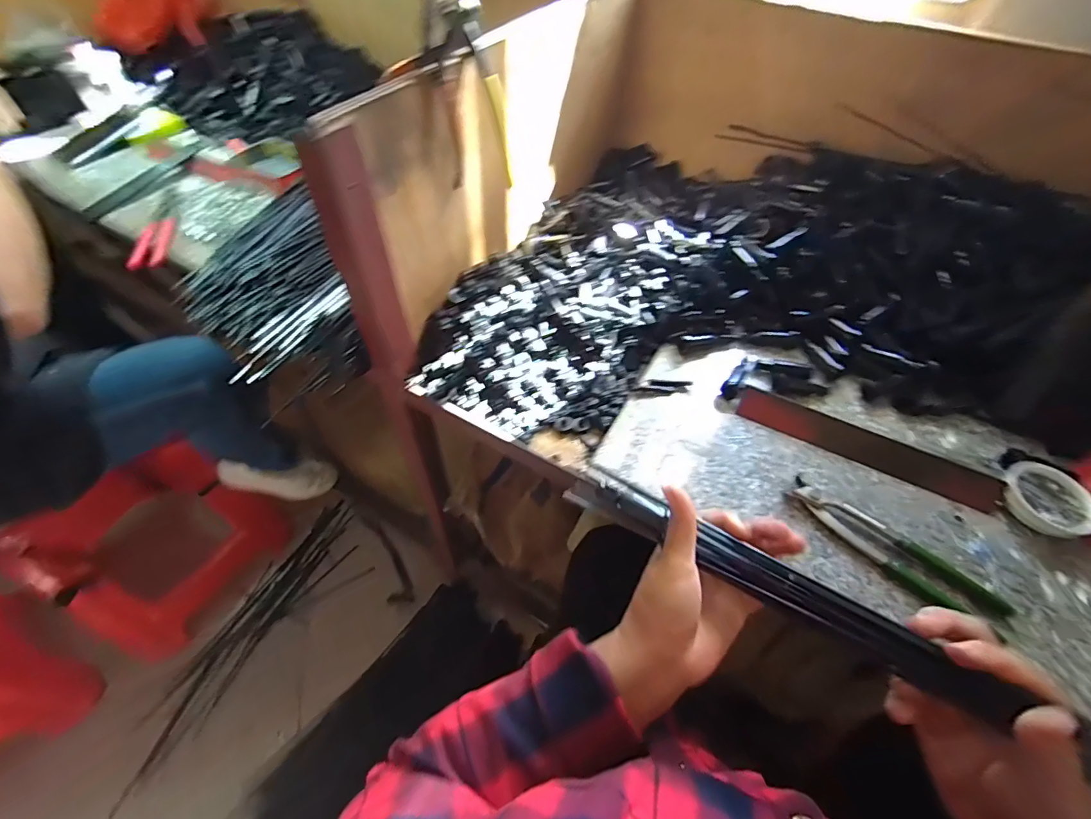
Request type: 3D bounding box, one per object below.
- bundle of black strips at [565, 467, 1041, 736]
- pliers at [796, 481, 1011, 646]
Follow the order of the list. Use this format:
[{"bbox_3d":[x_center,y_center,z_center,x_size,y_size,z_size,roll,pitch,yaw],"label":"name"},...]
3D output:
[{"bbox_3d":[0.136,0.107,0.322,0.277,0.027,0.035,24,54,31],"label":"bundle of black strips"},{"bbox_3d":[0.323,0.133,0.435,0.188,0.020,0.042,33,58,22],"label":"pliers"}]

